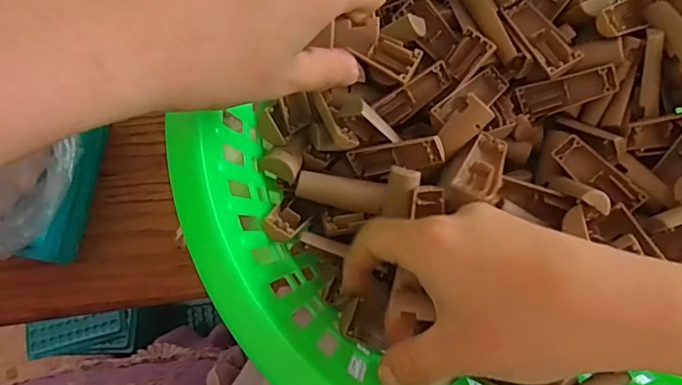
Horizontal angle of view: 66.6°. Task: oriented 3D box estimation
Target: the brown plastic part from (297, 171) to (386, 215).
[{"bbox_3d":[0.000,-0.001,0.272,0.046,0.008,0.016,14,80,2],"label":"brown plastic part"}]

